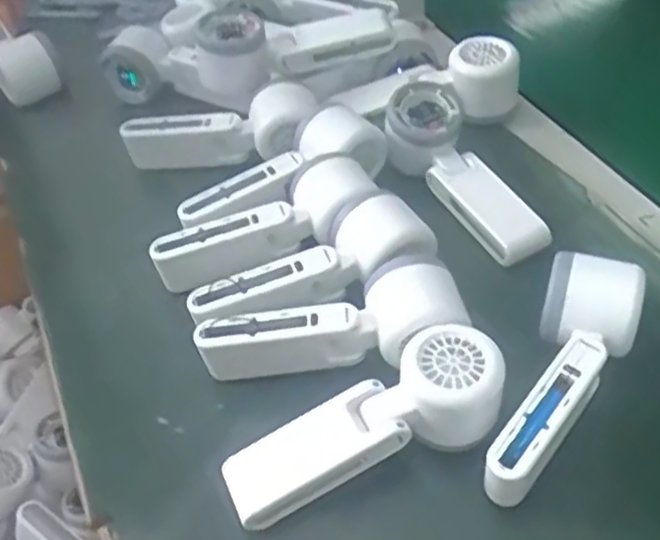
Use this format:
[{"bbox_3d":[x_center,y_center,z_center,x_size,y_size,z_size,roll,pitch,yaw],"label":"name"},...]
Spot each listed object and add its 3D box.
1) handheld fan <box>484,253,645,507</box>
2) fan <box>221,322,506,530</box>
[{"bbox_3d":[0.134,0.060,0.426,0.058,0.048,0.153,17,51,19],"label":"handheld fan"},{"bbox_3d":[0.019,0.088,0.423,0.163,0.059,0.058,-17,49,-10],"label":"fan"}]

